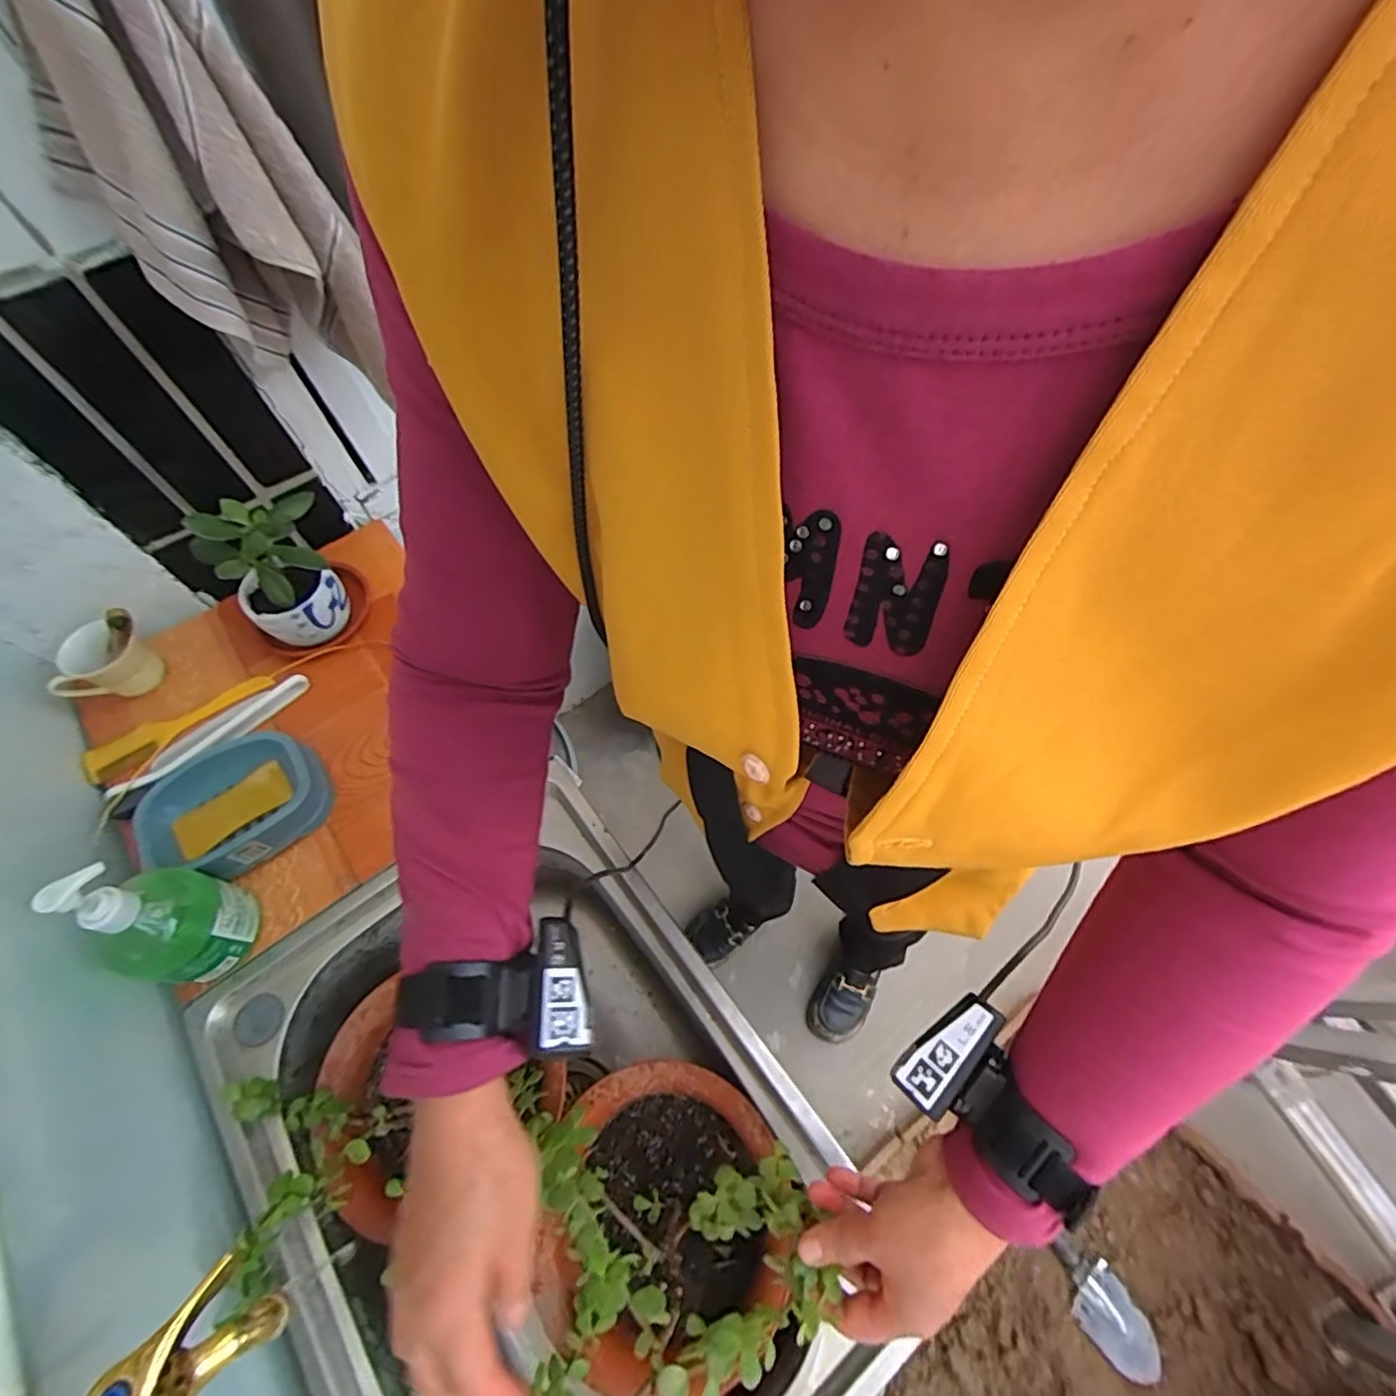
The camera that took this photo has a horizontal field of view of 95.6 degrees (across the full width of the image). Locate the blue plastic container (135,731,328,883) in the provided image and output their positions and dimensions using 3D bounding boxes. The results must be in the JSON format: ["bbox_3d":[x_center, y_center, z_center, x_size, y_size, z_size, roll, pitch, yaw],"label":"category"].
[{"bbox_3d":[-0.456,0.102,0.619,0.168,0.041,0.133,-34,65,-14],"label":"blue plastic container"}]

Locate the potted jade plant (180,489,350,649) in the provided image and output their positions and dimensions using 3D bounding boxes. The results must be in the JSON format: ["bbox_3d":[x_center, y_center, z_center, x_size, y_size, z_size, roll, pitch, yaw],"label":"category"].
[{"bbox_3d":[-0.439,-0.137,0.683,0.105,0.153,0.126,35,69,20],"label":"potted jade plant"}]

